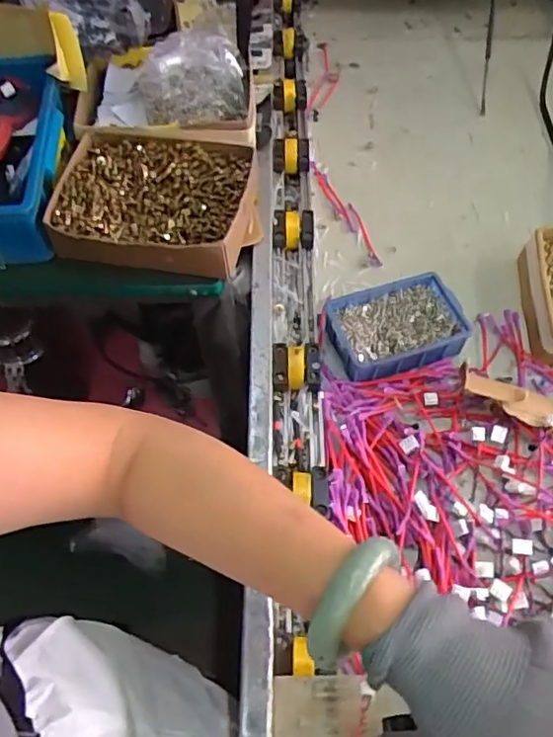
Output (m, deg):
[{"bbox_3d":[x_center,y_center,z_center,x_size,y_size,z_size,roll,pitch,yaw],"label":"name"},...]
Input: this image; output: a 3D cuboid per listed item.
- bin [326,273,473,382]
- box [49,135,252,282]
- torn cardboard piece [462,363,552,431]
[{"bbox_3d":[0.139,-0.048,0.695,0.152,0.043,0.103,-15,58,-8],"label":"bin"},{"bbox_3d":[-0.144,-0.196,0.699,0.222,0.058,0.183,6,58,6],"label":"box"},{"bbox_3d":[0.289,0.042,0.642,0.180,0.029,0.054,15,56,-4],"label":"torn cardboard piece"}]

